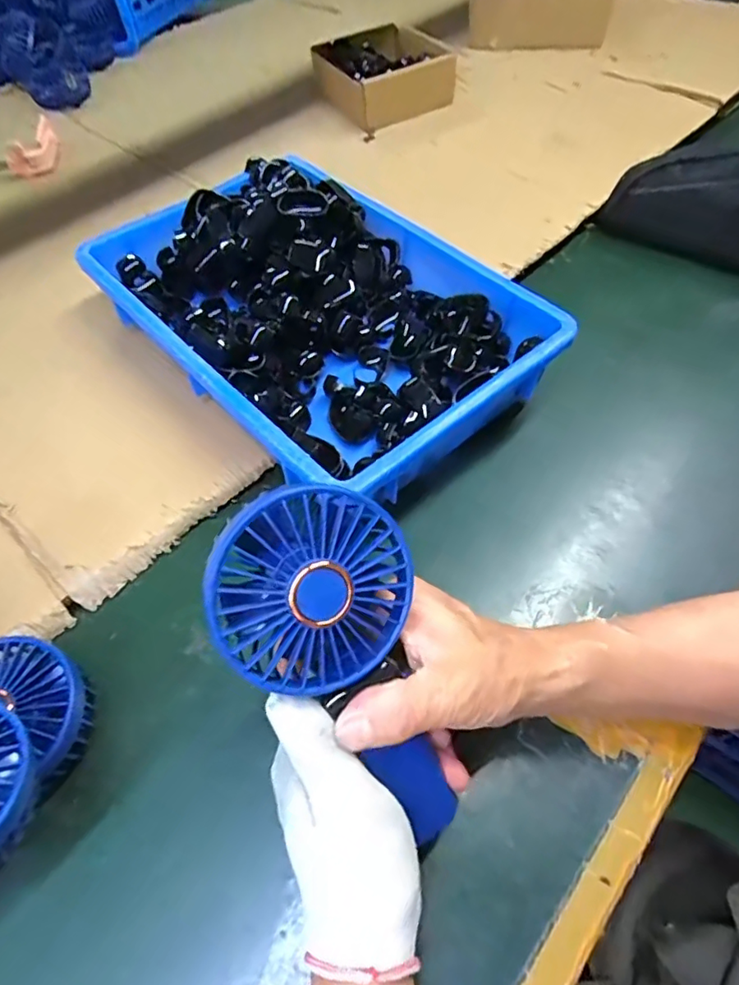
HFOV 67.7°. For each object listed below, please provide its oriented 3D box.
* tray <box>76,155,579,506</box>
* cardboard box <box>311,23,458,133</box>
[{"bbox_3d":[-0.049,-0.149,0.475,0.243,0.097,0.362,-37,63,-23],"label":"tray"},{"bbox_3d":[0.020,-0.563,0.744,0.152,0.060,0.171,-20,58,-13],"label":"cardboard box"}]

